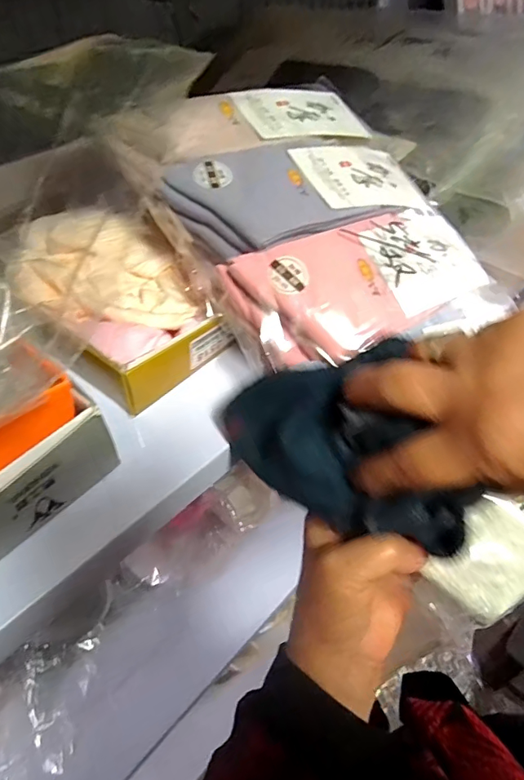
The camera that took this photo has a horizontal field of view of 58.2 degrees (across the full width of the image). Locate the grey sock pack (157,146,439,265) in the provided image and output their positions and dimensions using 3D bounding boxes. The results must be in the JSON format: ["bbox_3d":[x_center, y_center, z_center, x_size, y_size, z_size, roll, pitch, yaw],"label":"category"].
[{"bbox_3d":[0.031,-0.138,0.332,0.187,0.025,0.079,-23,68,-25],"label":"grey sock pack"}]

